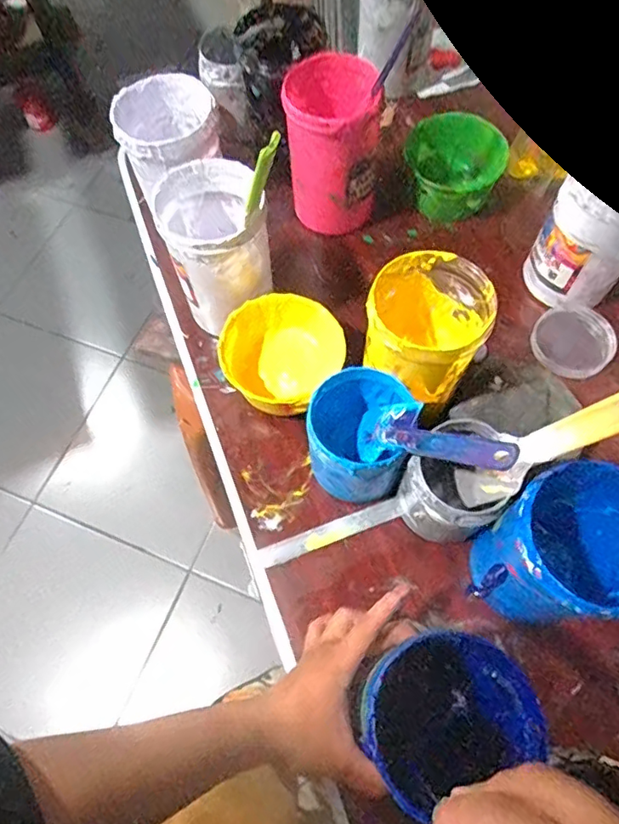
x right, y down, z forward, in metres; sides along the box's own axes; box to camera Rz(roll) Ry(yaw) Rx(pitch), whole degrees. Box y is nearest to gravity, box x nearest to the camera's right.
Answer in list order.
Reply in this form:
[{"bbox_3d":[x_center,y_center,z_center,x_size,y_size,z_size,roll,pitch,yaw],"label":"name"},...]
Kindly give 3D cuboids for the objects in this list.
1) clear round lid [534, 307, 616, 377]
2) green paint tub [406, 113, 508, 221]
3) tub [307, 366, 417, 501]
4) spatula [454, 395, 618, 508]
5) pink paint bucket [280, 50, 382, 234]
[{"bbox_3d":[0.272,-0.071,0.565,0.080,0.018,0.079,-1,66,3],"label":"clear round lid"},{"bbox_3d":[0.170,-0.284,0.639,0.102,0.070,0.097,-1,66,3],"label":"green paint tub"},{"bbox_3d":[0.042,0.021,0.473,0.083,0.085,0.089,-1,66,3],"label":"tub"},{"bbox_3d":[0.160,0.025,0.376,0.009,0.202,0.039,5,64,-20],"label":"spatula"},{"bbox_3d":[0.024,-0.281,0.585,0.093,0.140,0.105,-1,66,3],"label":"pink paint bucket"}]

